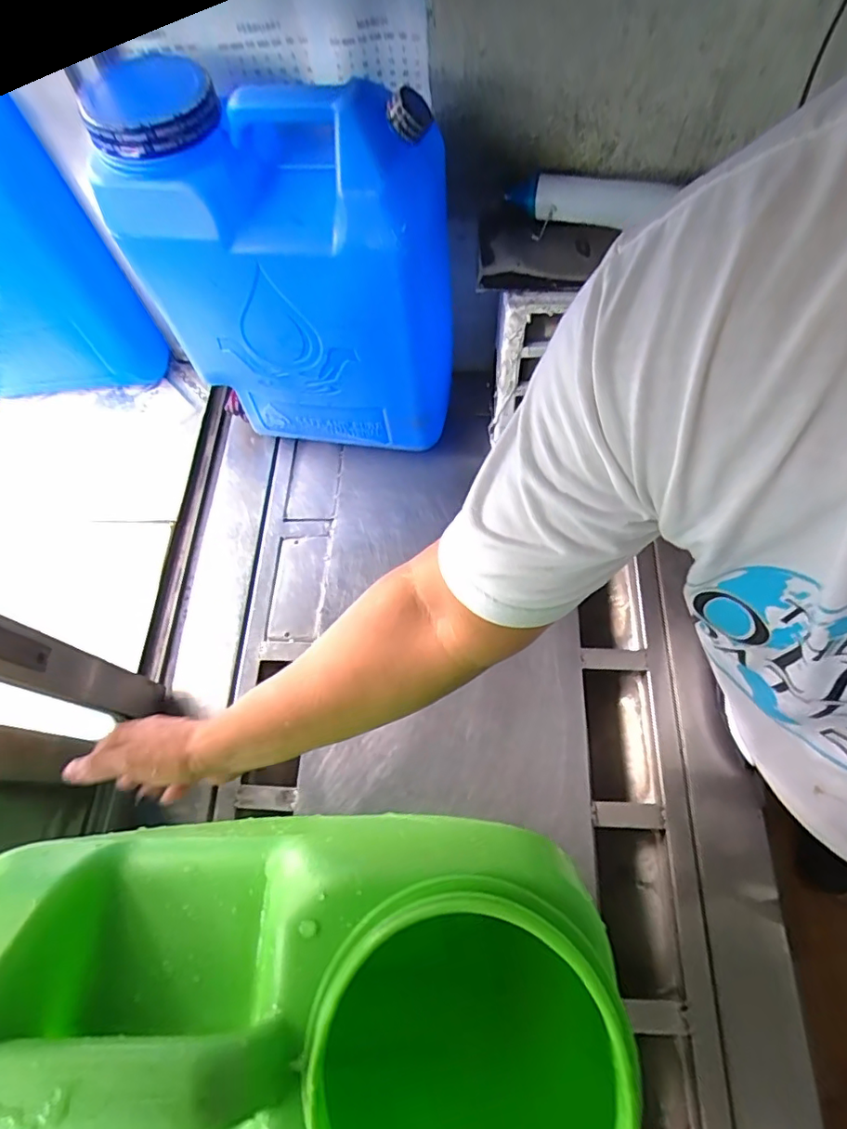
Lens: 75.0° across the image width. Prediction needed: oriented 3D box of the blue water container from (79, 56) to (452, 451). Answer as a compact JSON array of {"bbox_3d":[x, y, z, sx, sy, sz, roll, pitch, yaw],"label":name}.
[{"bbox_3d":[-0.155,-0.322,0.639,0.360,0.350,0.182,9,67,7],"label":"blue water container"}]

